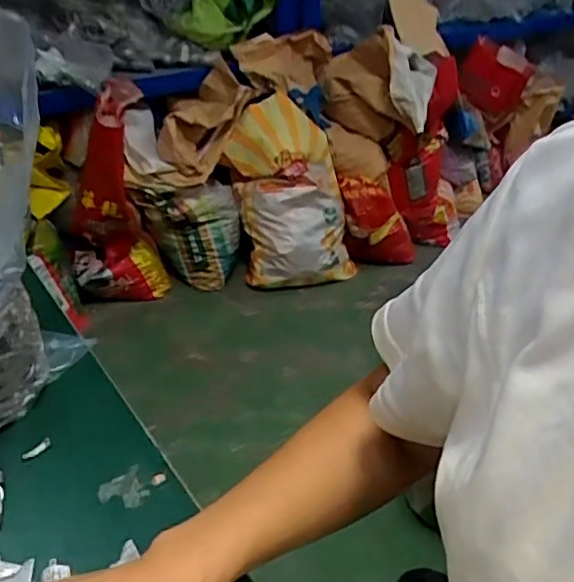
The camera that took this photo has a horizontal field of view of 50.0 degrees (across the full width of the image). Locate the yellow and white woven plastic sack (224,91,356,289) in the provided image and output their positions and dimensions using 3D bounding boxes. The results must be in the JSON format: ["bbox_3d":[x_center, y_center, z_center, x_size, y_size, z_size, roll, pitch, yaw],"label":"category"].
[{"bbox_3d":[0.000,-0.299,1.908,0.327,0.585,0.160,-13,14,-4],"label":"yellow and white woven plastic sack"}]

